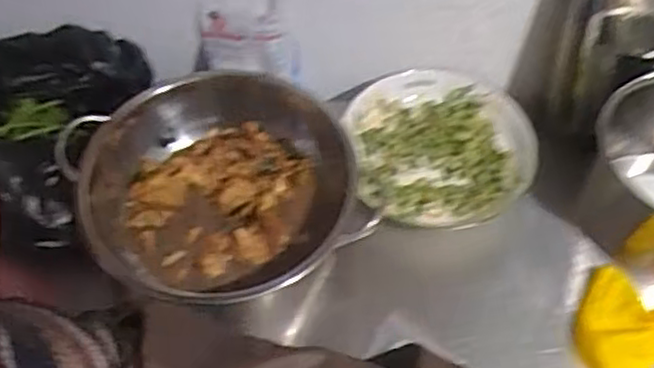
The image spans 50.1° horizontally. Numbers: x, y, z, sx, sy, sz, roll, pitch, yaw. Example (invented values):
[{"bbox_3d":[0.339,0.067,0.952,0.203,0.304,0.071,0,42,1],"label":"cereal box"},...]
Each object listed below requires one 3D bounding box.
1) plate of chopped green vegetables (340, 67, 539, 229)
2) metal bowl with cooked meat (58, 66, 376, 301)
[{"bbox_3d":[0.120,-0.039,0.736,0.190,0.035,0.192,-1,53,1],"label":"plate of chopped green vegetables"},{"bbox_3d":[-0.104,0.010,0.691,0.259,0.077,0.260,-1,53,1],"label":"metal bowl with cooked meat"}]

